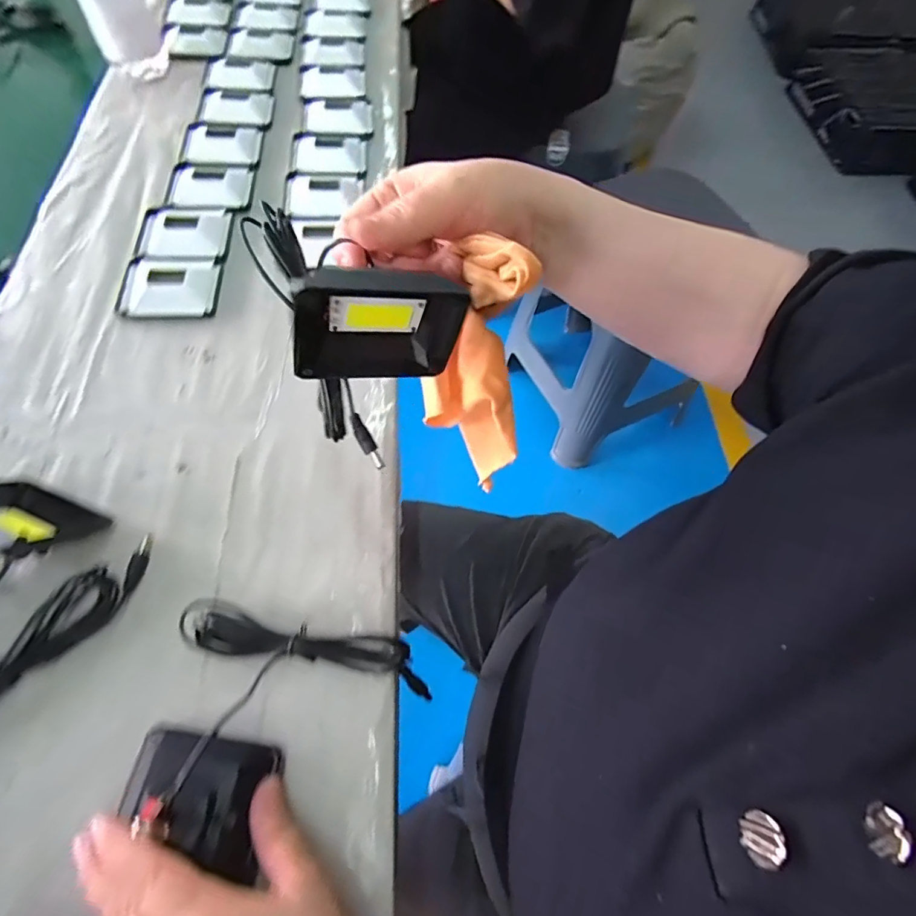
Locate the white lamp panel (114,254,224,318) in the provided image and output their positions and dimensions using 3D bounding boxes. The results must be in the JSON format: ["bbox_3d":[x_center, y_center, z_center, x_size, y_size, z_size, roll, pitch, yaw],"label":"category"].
[{"bbox_3d":[-0.253,-0.150,0.419,0.080,0.019,0.068,-1,64,-4],"label":"white lamp panel"}]

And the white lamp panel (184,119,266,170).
[{"bbox_3d":[-0.248,-0.334,0.512,0.074,0.020,0.072,0,64,-4],"label":"white lamp panel"}]

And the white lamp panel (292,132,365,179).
[{"bbox_3d":[-0.138,-0.324,0.517,0.076,0.019,0.069,0,64,-4],"label":"white lamp panel"}]

